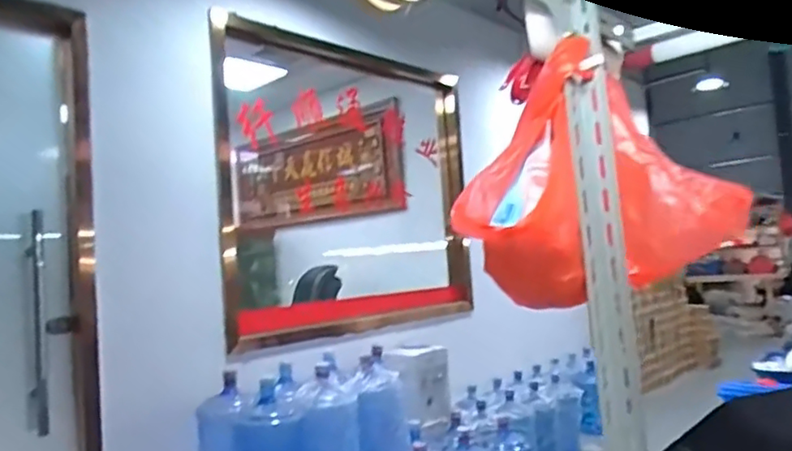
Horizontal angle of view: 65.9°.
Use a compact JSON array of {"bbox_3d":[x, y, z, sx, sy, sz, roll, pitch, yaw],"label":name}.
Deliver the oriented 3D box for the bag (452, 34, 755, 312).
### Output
[{"bbox_3d":[0.195,-0.052,0.642,0.260,0.255,0.114,-4,-3,9],"label":"bag"}]

